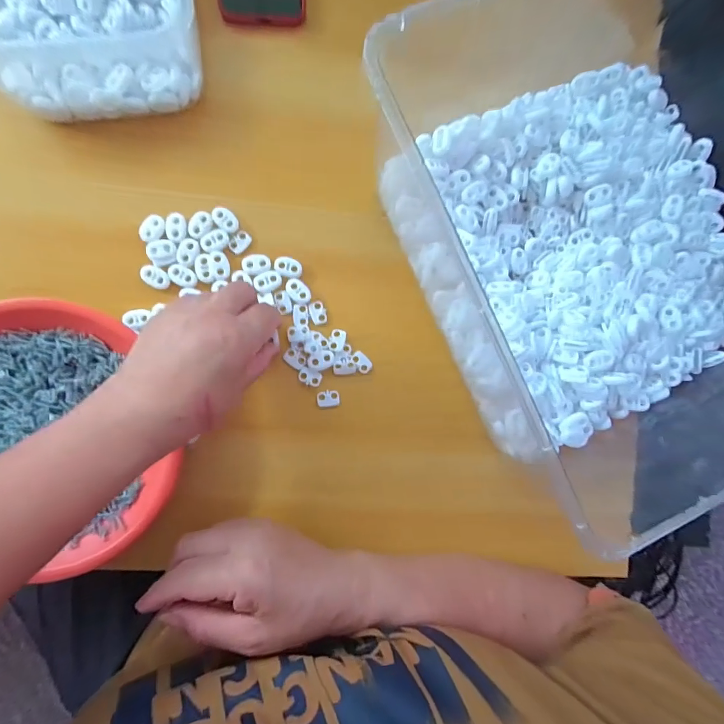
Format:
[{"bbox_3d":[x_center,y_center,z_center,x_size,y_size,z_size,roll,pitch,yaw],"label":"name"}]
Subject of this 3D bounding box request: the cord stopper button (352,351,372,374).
[{"bbox_3d":[0.000,0.000,0.340,0.012,0.004,0.019,-34,93,-7],"label":"cord stopper button"}]

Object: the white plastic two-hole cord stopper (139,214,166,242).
[{"bbox_3d":[-0.163,-0.104,0.318,0.015,0.004,0.022,37,84,-5],"label":"white plastic two-hole cord stopper"}]

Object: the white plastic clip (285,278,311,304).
[{"bbox_3d":[-0.052,-0.058,0.333,0.015,0.004,0.023,-39,93,-7],"label":"white plastic clip"}]

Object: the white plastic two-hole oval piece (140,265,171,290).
[{"bbox_3d":[-0.160,-0.066,0.316,0.022,0.004,0.015,26,85,-6],"label":"white plastic two-hole oval piece"}]

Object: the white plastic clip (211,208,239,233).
[{"bbox_3d":[-0.108,-0.113,0.323,0.015,0.004,0.022,-45,94,-6],"label":"white plastic clip"}]

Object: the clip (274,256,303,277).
[{"bbox_3d":[-0.059,-0.077,0.330,0.023,0.004,0.015,21,86,-6],"label":"clip"}]

